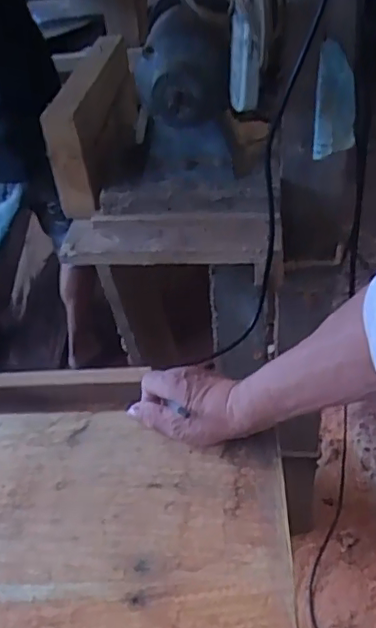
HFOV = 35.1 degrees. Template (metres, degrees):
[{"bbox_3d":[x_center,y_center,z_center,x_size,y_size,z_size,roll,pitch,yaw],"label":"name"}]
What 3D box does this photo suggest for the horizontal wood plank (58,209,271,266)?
[{"bbox_3d":[-0.030,-0.101,0.809,0.279,0.036,0.073,1,40,8],"label":"horizontal wood plank"}]

